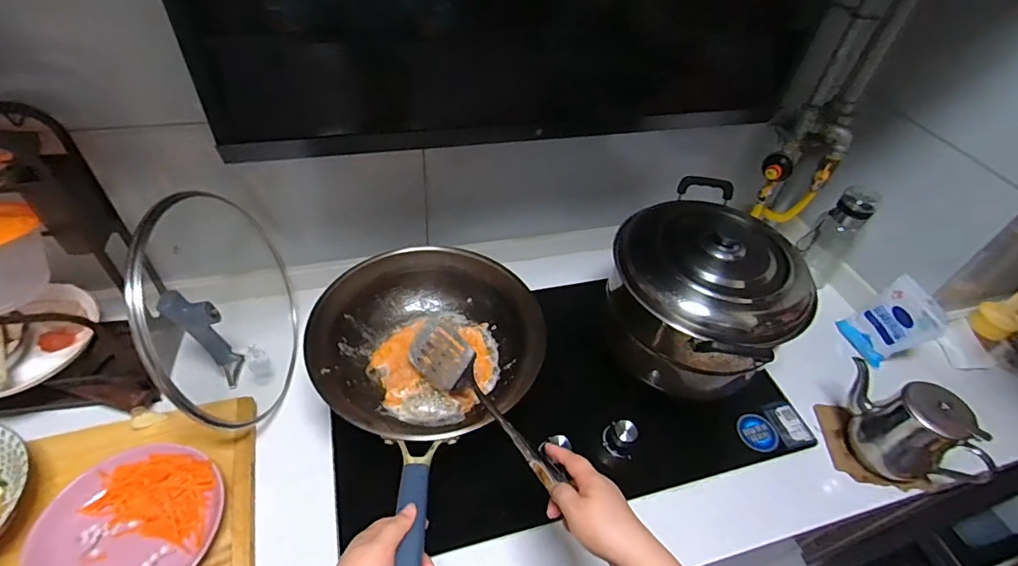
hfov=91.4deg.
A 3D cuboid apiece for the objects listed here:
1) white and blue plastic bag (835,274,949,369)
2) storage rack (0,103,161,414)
[{"bbox_3d":[0.708,0.075,0.922,0.024,0.152,0.116,9,42,-24],"label":"white and blue plastic bag"},{"bbox_3d":[-0.675,-0.017,0.637,0.302,0.372,0.200,1,47,-7],"label":"storage rack"}]

